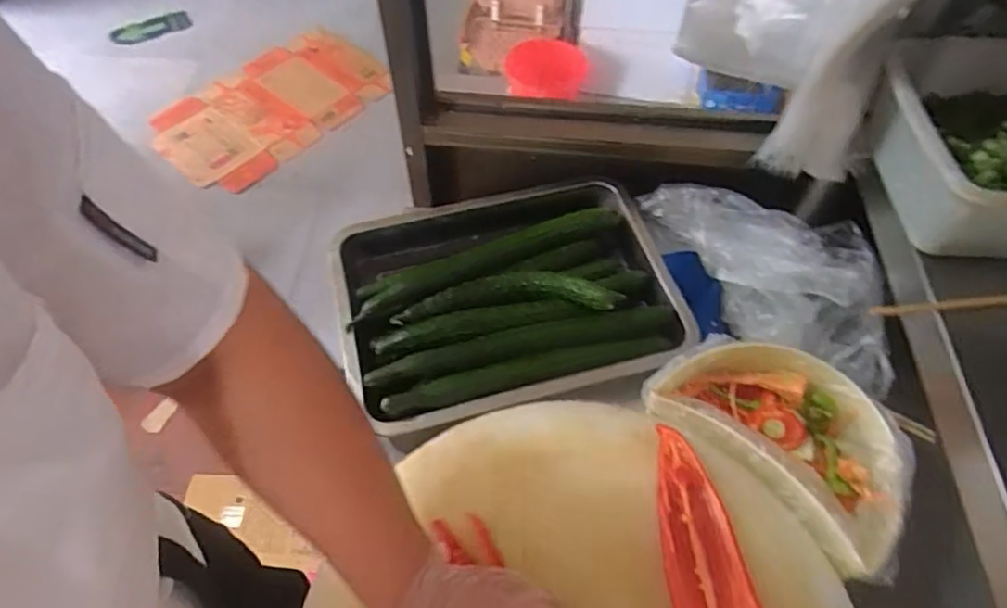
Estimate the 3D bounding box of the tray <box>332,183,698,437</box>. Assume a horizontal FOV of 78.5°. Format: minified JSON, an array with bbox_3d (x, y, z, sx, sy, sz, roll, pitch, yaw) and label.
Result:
[{"bbox_3d":[0.006,-0.017,0.732,0.389,0.065,0.292,-17,58,-11],"label":"tray"}]

